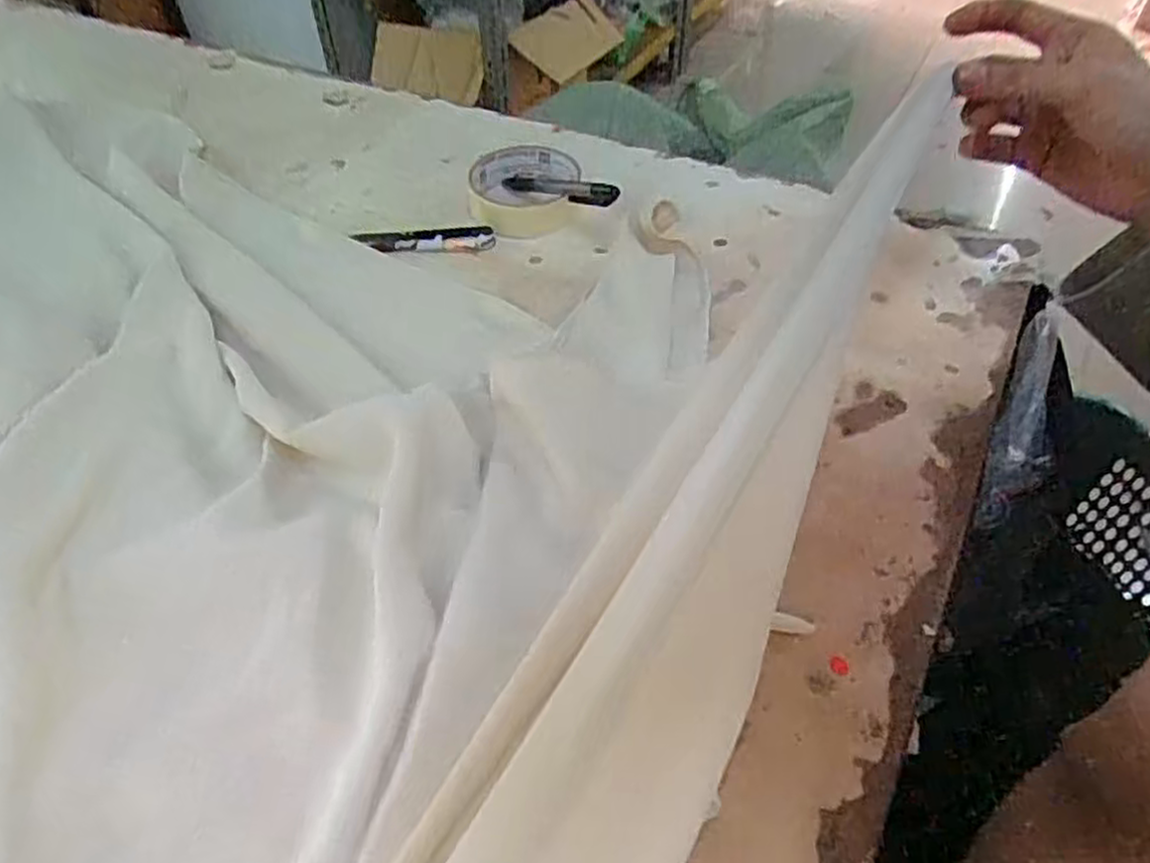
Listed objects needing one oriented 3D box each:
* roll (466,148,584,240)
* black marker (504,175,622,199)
[{"bbox_3d":[-0.038,-0.180,0.560,0.078,0.033,0.086,-3,48,0],"label":"roll"},{"bbox_3d":[-0.013,-0.172,0.526,0.019,0.013,0.132,-27,31,-22],"label":"black marker"}]

